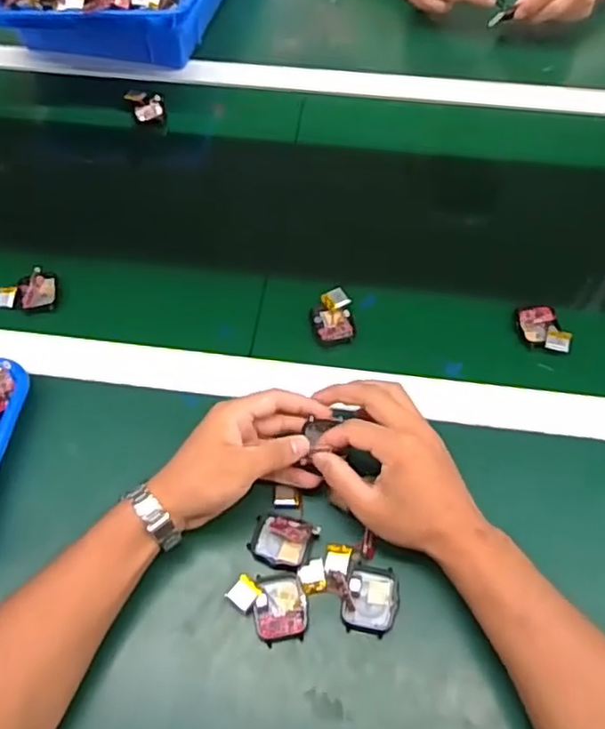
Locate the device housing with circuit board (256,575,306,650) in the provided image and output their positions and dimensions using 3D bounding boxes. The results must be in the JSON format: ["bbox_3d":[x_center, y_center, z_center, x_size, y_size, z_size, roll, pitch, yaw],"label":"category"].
[{"bbox_3d":[-0.015,0.176,0.467,0.037,0.008,0.046,-4,58,-2],"label":"device housing with circuit board"}]

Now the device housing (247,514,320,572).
[{"bbox_3d":[-0.015,0.133,0.487,0.047,0.018,0.039,12,59,8],"label":"device housing"}]

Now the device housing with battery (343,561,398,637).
[{"bbox_3d":[0.050,0.169,0.466,0.038,0.015,0.046,10,59,7],"label":"device housing with battery"}]

